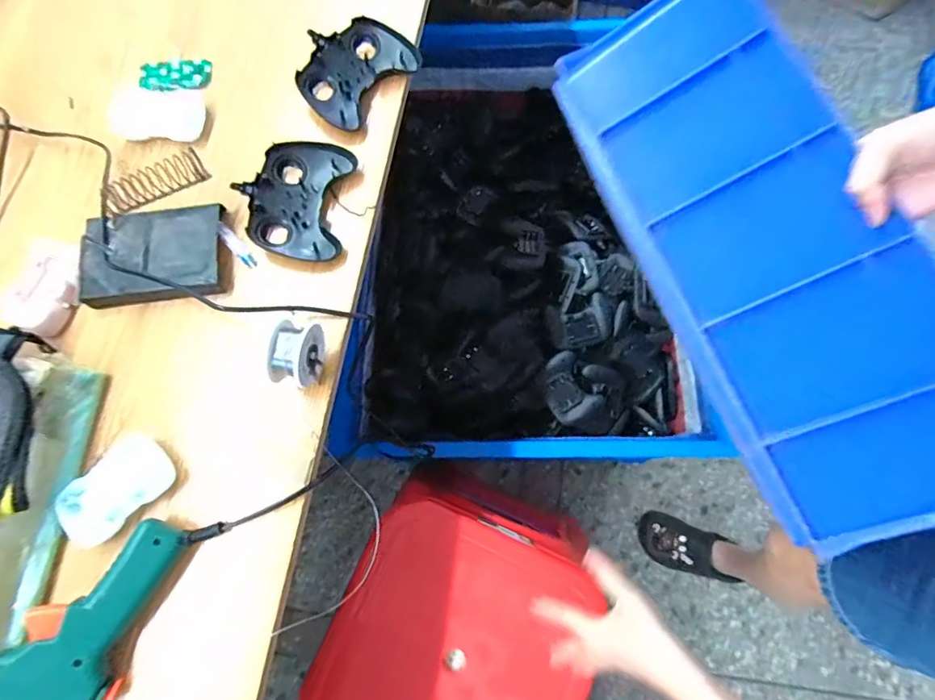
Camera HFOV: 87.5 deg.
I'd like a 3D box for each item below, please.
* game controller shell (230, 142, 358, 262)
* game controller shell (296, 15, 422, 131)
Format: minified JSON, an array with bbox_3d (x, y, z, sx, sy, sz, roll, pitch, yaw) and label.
[{"bbox_3d":[-0.166,-0.148,0.474,0.095,0.026,0.117,5,75,3],"label":"game controller shell"},{"bbox_3d":[-0.118,-0.295,0.513,0.094,0.028,0.121,42,80,11],"label":"game controller shell"}]

